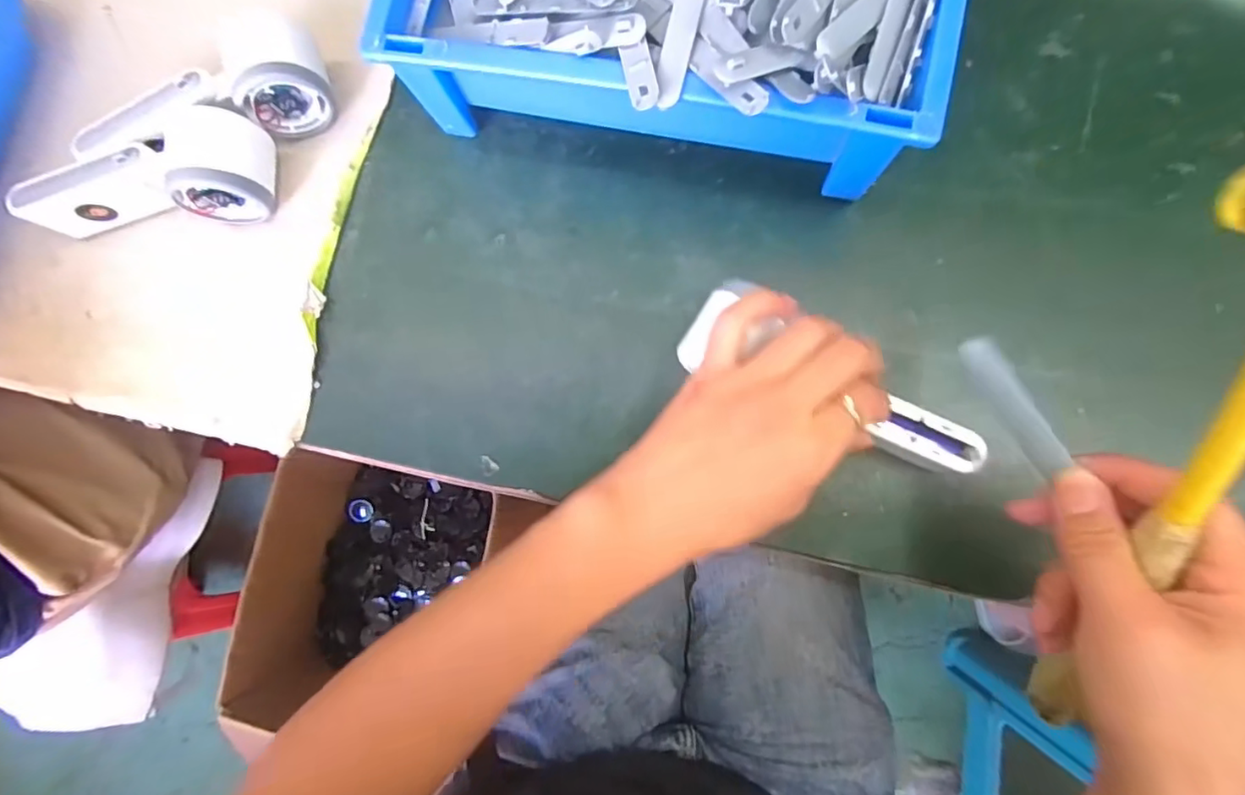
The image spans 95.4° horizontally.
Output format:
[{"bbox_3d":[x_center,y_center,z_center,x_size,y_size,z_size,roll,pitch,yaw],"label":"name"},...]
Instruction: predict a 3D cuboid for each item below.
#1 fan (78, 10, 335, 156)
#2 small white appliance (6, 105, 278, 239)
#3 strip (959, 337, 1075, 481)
[{"bbox_3d":[-0.281,-0.201,0.379,0.162,0.050,0.068,-18,83,2],"label":"fan"},{"bbox_3d":[-0.314,-0.148,0.375,0.164,0.046,0.060,-5,83,4],"label":"small white appliance"},{"bbox_3d":[0.176,0.003,0.255,0.014,0.007,0.068,-32,88,0],"label":"strip"}]

